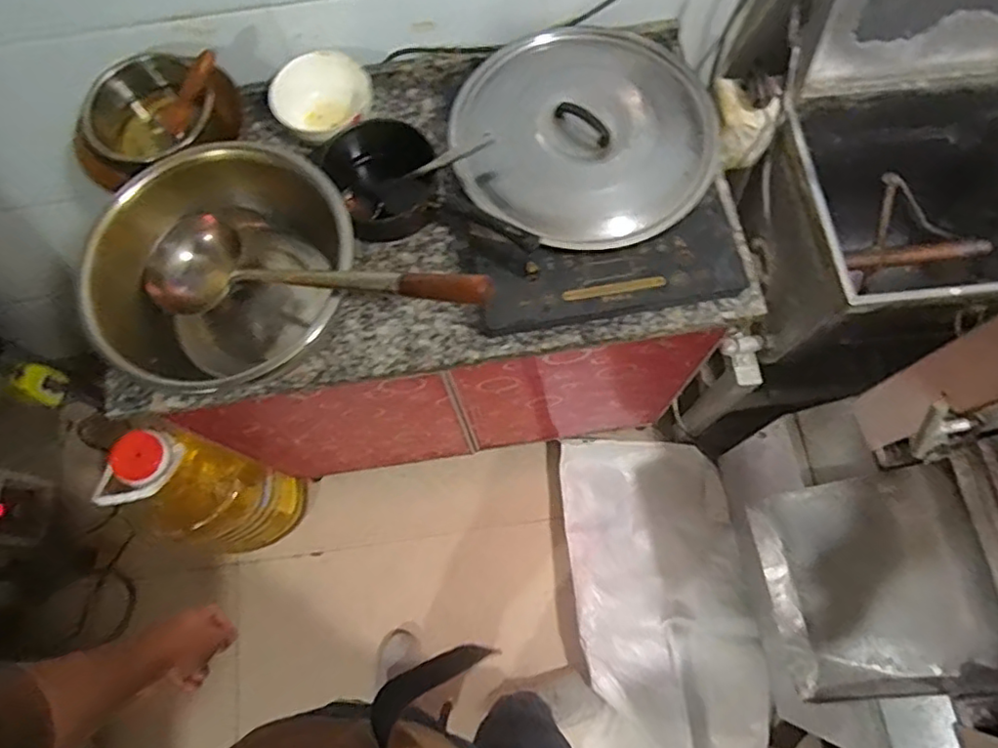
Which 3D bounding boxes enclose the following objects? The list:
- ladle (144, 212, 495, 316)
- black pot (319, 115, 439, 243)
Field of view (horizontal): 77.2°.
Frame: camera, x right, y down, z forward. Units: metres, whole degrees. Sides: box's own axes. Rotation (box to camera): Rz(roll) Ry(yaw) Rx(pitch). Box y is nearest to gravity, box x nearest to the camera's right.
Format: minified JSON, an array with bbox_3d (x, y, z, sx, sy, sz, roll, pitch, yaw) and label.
[{"bbox_3d":[-0.202,-0.097,0.658,0.446,0.073,0.115,12,71,27],"label":"ladle"},{"bbox_3d":[-0.141,-0.247,0.793,0.128,0.062,0.142,-29,73,-7],"label":"black pot"}]

